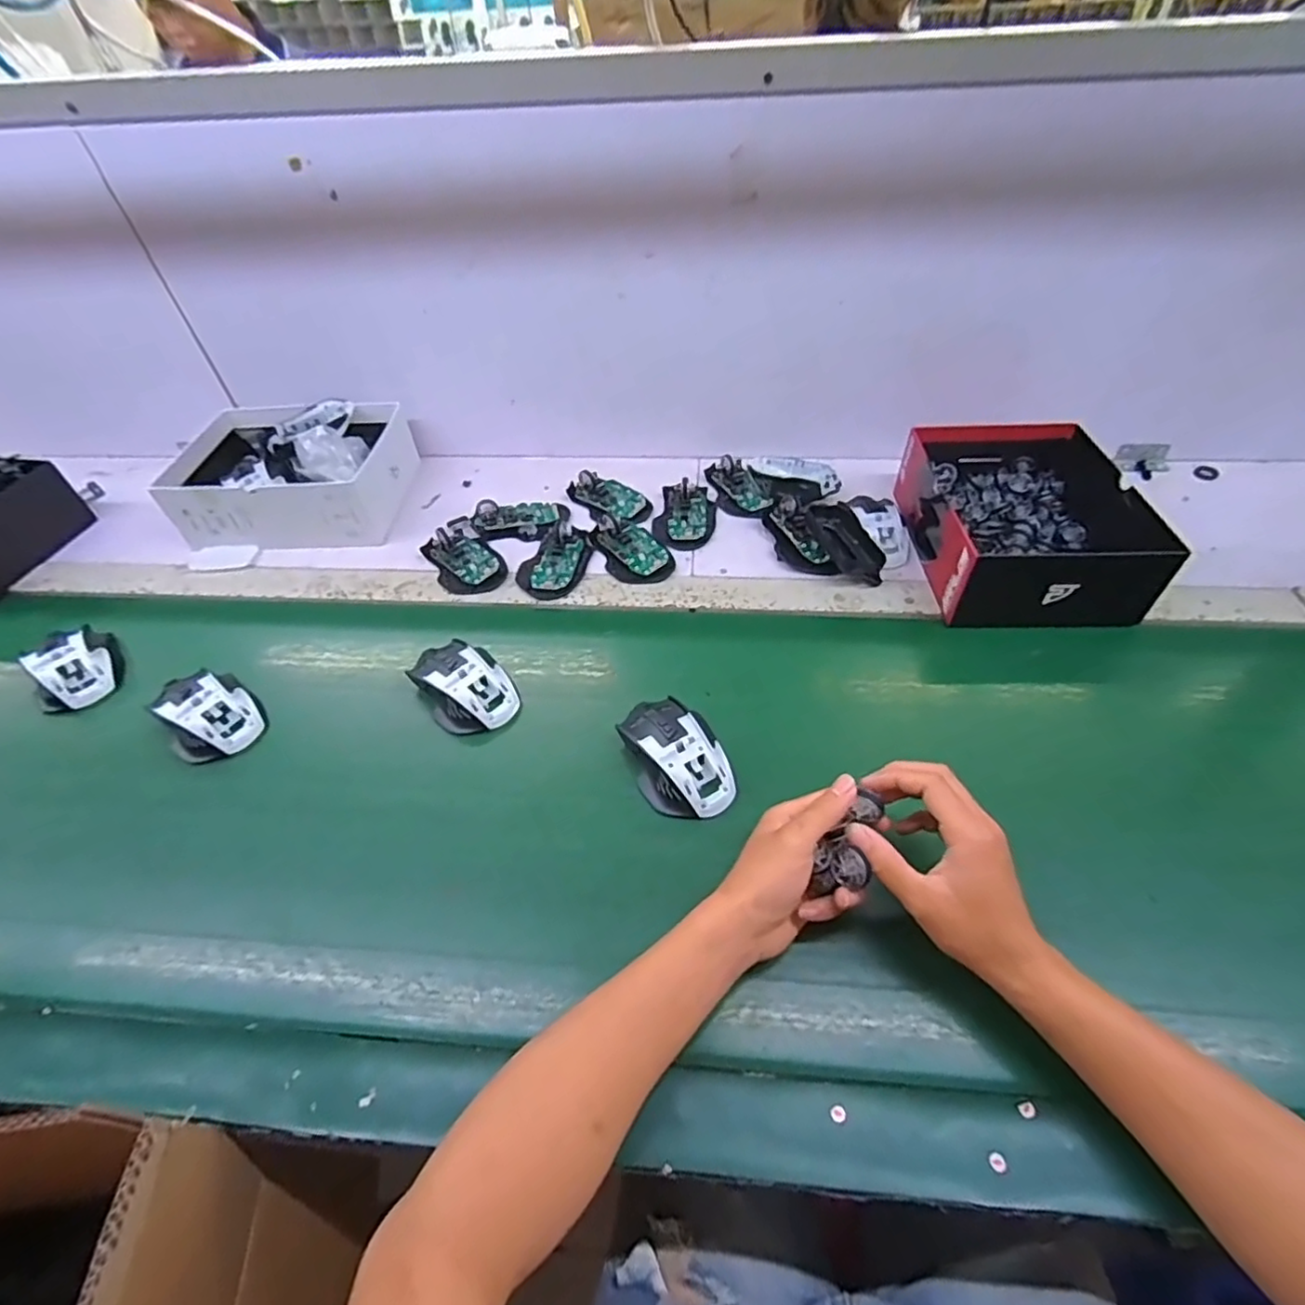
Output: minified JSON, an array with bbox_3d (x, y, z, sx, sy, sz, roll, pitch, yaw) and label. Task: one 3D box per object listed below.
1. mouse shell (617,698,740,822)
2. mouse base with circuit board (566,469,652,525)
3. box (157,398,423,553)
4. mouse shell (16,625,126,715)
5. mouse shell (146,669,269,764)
[{"bbox_3d":[0.020,0.085,0.515,0.067,0.039,0.110,-24,52,-18],"label":"mouse shell"},{"bbox_3d":[-0.053,-0.195,0.773,0.106,0.021,0.066,32,57,27],"label":"mouse base with circuit board"},{"bbox_3d":[-0.450,-0.228,0.780,0.258,0.089,0.202,-1,49,2],"label":"box"},{"bbox_3d":[-0.564,0.013,0.606,0.064,0.037,0.082,-29,53,-21],"label":"mouse shell"},{"bbox_3d":[-0.403,0.054,0.564,0.092,0.035,0.071,31,57,26],"label":"mouse shell"}]

